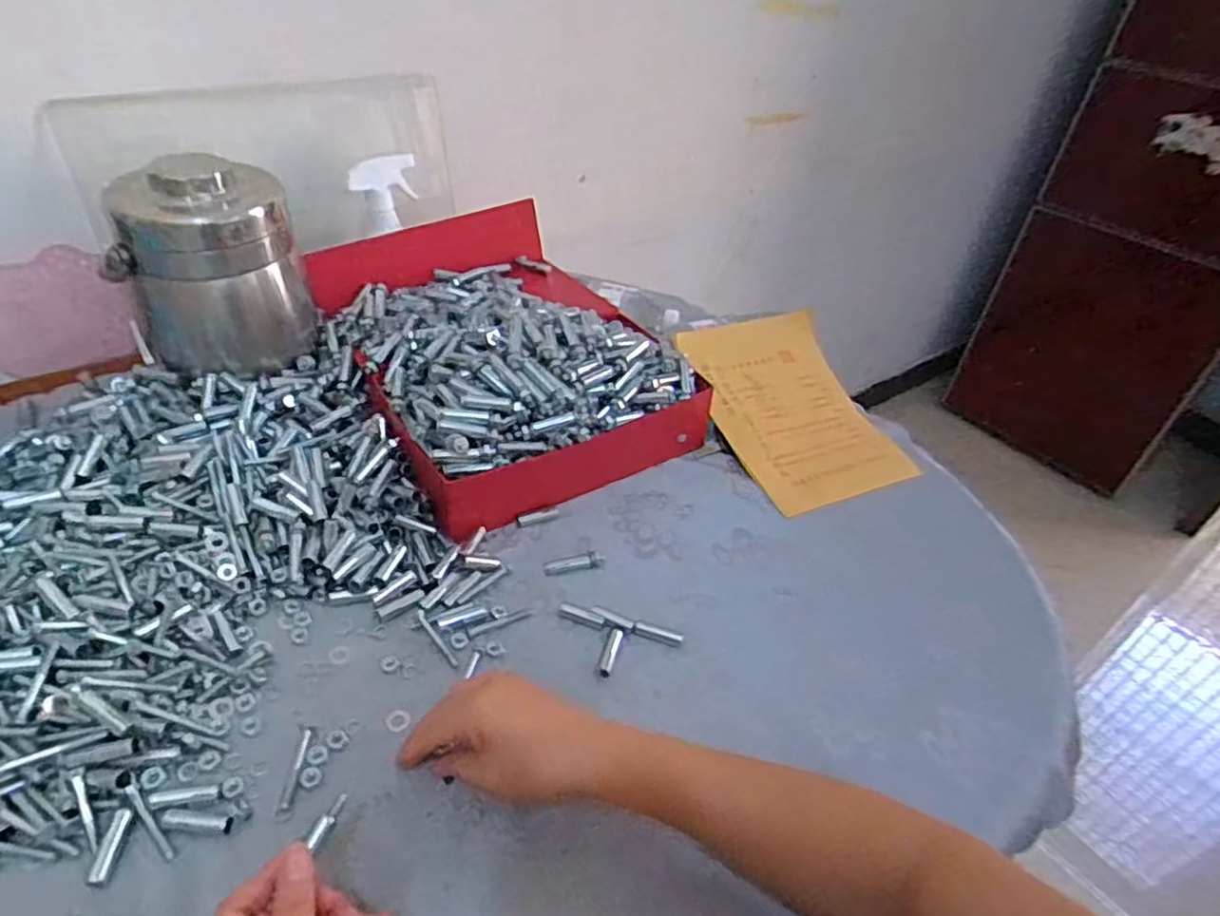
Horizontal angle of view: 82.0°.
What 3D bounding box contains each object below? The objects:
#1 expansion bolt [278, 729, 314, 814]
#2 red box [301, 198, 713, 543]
[{"bbox_3d":[-0.206,0.204,0.461,0.008,0.006,0.053,5,41,-3],"label":"expansion bolt"},{"bbox_3d":[-0.116,-0.127,0.754,0.293,0.136,0.385,-20,48,-29],"label":"red box"}]

